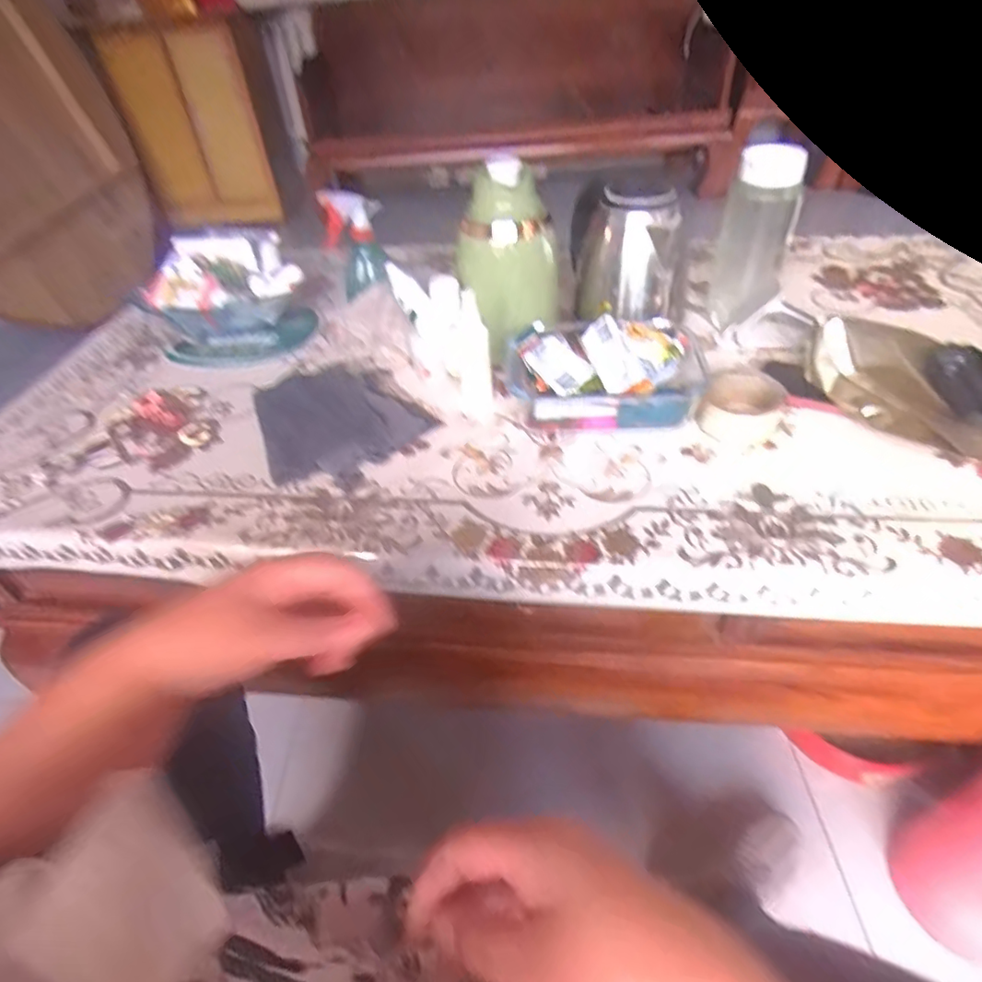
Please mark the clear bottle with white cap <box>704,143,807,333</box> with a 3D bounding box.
[{"bbox_3d":[0.347,-0.329,0.740,0.087,0.203,0.065,12,46,17],"label":"clear bottle with white cap"}]

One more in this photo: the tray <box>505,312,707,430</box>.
[{"bbox_3d":[0.136,-0.136,0.640,0.219,0.112,0.150,-4,43,0],"label":"tray"}]

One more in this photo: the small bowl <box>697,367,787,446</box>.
[{"bbox_3d":[0.280,-0.094,0.623,0.081,0.052,0.075,-2,43,2],"label":"small bowl"}]

